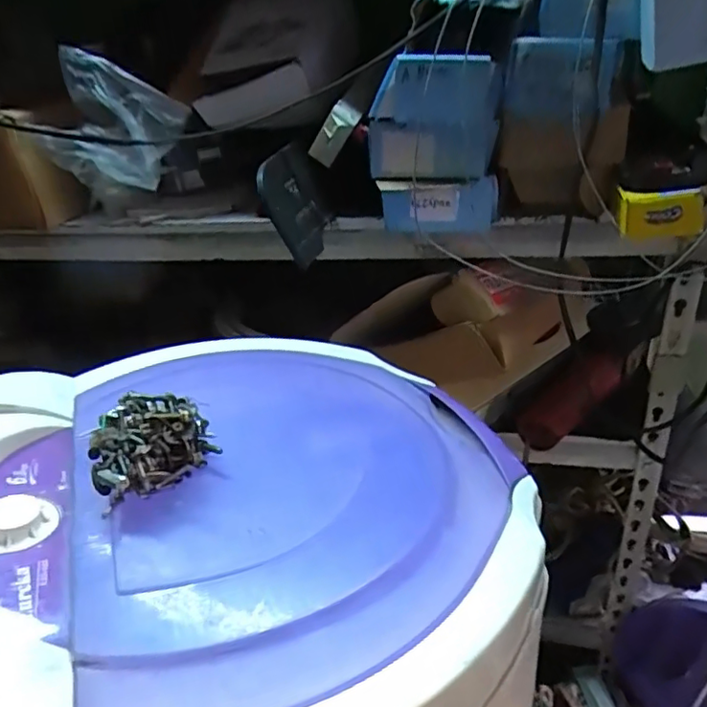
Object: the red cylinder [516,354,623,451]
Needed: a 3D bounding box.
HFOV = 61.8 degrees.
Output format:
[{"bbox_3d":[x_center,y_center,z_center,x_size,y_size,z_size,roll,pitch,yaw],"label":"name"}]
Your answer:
[{"bbox_3d":[0.283,0.062,0.768,0.168,0.048,0.051,-35,39,-18],"label":"red cylinder"}]

